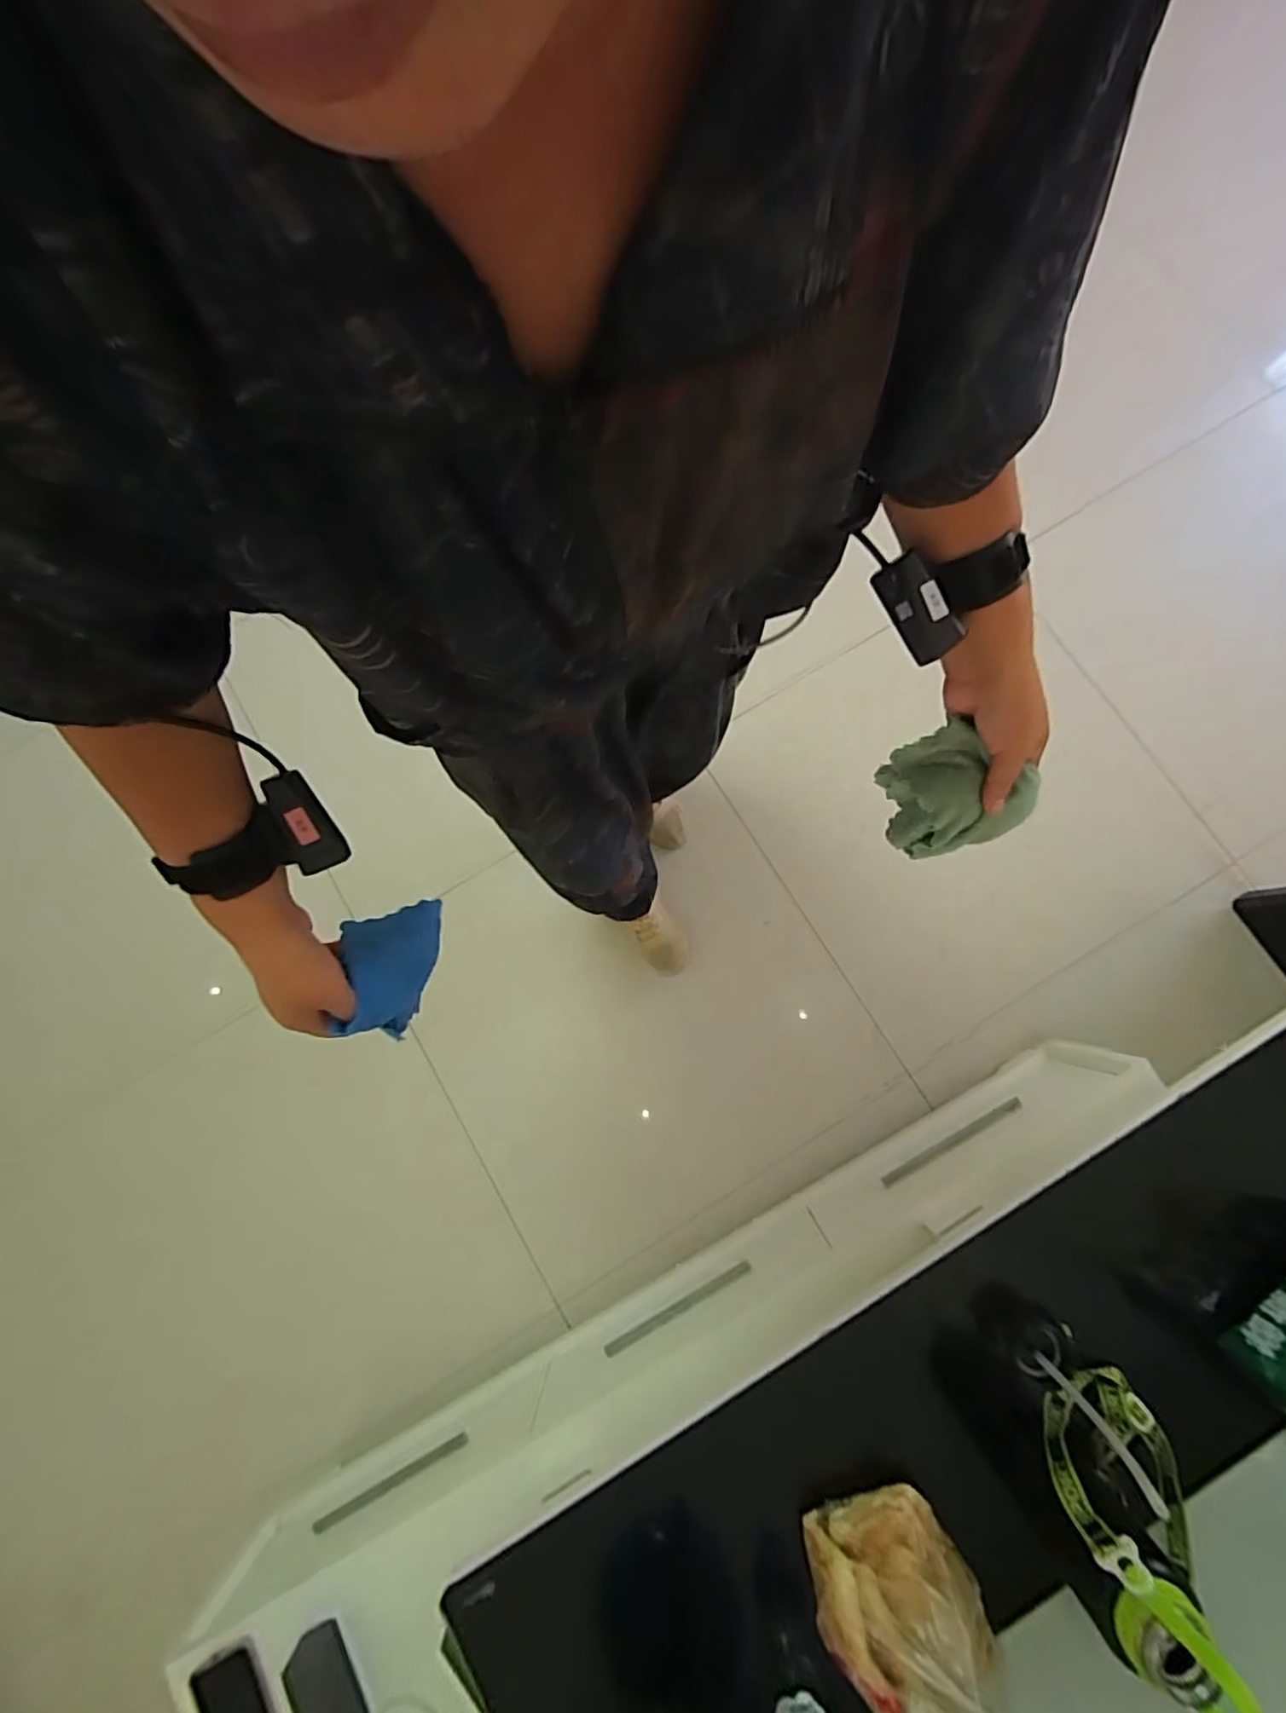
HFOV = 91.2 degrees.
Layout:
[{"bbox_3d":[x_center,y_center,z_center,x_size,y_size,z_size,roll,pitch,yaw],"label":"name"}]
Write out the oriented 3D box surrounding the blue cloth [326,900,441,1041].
[{"bbox_3d":[-0.219,0.093,0.535,0.066,0.072,0.111,-5,79,0],"label":"blue cloth"}]

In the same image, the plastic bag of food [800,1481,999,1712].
[{"bbox_3d":[0.281,0.832,0.684,0.176,0.119,0.158,-20,80,-3],"label":"plastic bag of food"}]

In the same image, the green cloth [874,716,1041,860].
[{"bbox_3d":[0.265,-0.054,0.527,0.099,0.084,0.090,-10,79,-1],"label":"green cloth"}]

